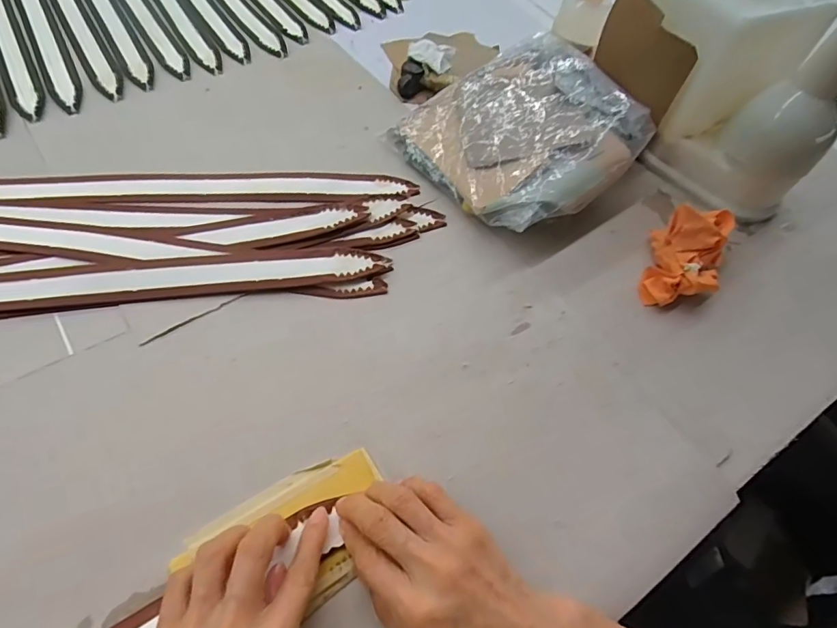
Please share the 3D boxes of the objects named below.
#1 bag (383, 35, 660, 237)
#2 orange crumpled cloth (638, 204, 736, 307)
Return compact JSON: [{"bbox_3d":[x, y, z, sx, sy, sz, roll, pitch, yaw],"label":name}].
[{"bbox_3d":[0.113,-0.193,0.503,0.221,0.064,0.218,-32,64,-22],"label":"bag"},{"bbox_3d":[0.246,-0.057,0.434,0.060,0.058,0.104,21,58,10],"label":"orange crumpled cloth"}]

